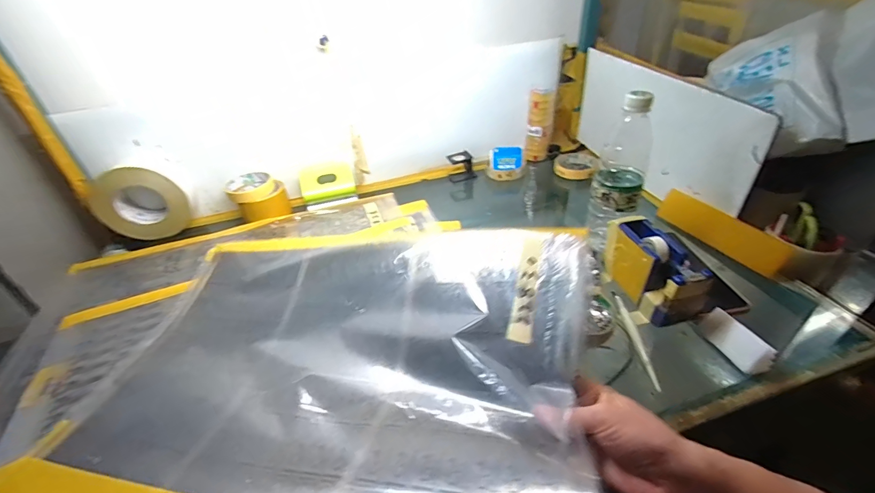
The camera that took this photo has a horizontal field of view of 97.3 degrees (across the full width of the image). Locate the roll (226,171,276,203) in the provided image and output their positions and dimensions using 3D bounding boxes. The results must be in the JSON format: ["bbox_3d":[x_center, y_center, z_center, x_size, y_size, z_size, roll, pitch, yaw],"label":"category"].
[{"bbox_3d":[-0.354,-0.112,0.725,0.081,0.026,0.070,-29,43,-28],"label":"roll"}]

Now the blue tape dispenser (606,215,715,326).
[{"bbox_3d":[0.267,0.030,0.485,0.054,0.082,0.135,-8,37,-3],"label":"blue tape dispenser"}]

